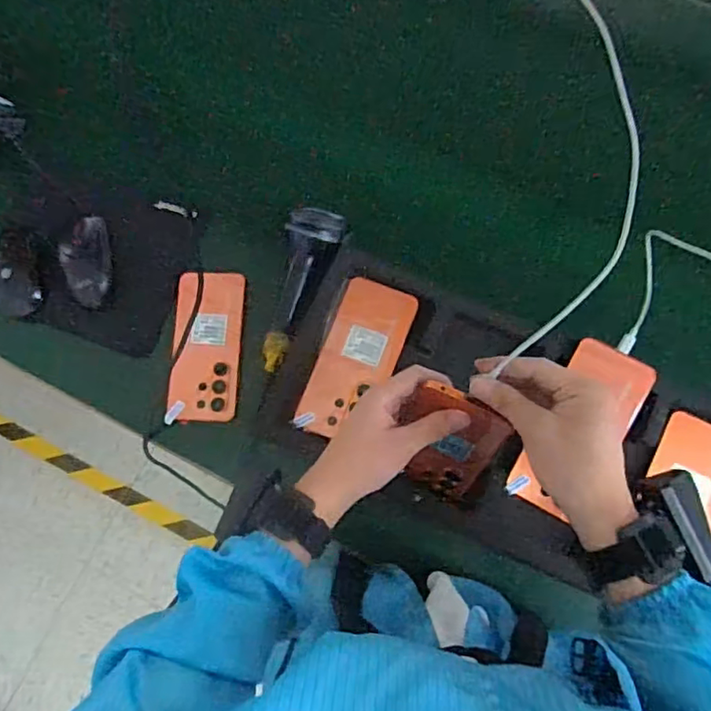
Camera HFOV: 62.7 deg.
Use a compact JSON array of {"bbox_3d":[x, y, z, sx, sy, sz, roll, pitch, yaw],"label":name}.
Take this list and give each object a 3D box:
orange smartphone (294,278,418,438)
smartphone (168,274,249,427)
[{"bbox_3d":[0.002,0.004,0.605,0.077,0.010,0.168,20,78,6],"label":"orange smartphone"},{"bbox_3d":[-0.168,-0.011,0.660,0.076,0.009,0.168,3,78,3],"label":"smartphone"}]

